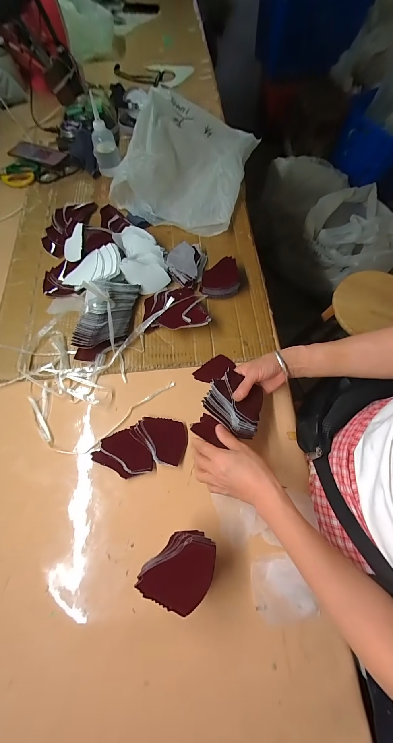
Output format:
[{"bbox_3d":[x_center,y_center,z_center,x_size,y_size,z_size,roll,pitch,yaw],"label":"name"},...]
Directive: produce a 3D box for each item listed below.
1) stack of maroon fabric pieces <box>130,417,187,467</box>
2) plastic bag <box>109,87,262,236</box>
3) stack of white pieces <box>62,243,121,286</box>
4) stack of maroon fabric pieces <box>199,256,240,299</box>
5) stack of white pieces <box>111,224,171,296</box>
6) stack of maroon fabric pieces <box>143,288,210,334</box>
[{"bbox_3d":[-0.070,0.123,0.488,0.100,0.007,0.079,8,69,4],"label":"stack of maroon fabric pieces"},{"bbox_3d":[-0.021,-0.594,0.728,0.306,0.105,0.432,14,70,7],"label":"plastic bag"},{"bbox_3d":[-0.235,-0.230,0.604,0.140,0.012,0.083,-26,68,8],"label":"stack of white pieces"},{"bbox_3d":[0.052,-0.214,0.616,0.083,0.031,0.097,0,69,1],"label":"stack of maroon fabric pieces"},{"bbox_3d":[-0.128,-0.269,0.629,0.097,0.061,0.161,-16,69,-5],"label":"stack of white pieces"},{"bbox_3d":[-0.050,-0.140,0.582,0.134,0.038,0.120,-8,69,-2],"label":"stack of maroon fabric pieces"}]

